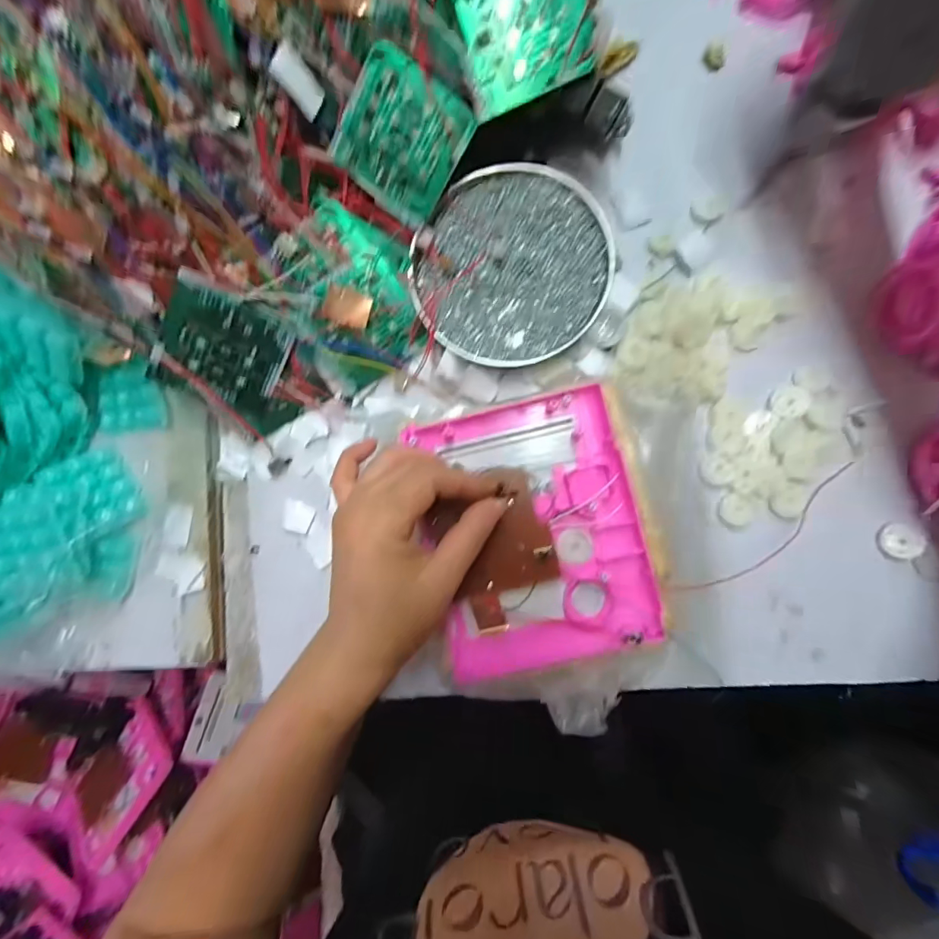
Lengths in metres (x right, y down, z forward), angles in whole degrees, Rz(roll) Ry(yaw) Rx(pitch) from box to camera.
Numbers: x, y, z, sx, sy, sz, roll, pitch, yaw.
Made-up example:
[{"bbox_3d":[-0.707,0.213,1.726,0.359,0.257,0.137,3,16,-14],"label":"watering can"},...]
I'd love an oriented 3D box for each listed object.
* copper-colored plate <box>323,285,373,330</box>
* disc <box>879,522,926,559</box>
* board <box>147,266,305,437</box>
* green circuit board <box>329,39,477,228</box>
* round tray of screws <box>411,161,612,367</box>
[{"bbox_3d":[-0.084,-0.111,0.304,0.029,0.004,0.022,16,103,-14],"label":"copper-colored plate"},{"bbox_3d":[0.287,0.048,0.294,0.024,0.005,0.023,0,88,3],"label":"disc"},{"bbox_3d":[-0.157,-0.073,0.300,0.089,0.007,0.081,20,107,-32],"label":"board"},{"bbox_3d":[-0.043,-0.208,0.281,0.070,0.004,0.072,30,115,-17],"label":"green circuit board"},{"bbox_3d":[0.030,-0.139,0.312,0.128,0.019,0.132,0,88,3],"label":"round tray of screws"}]

